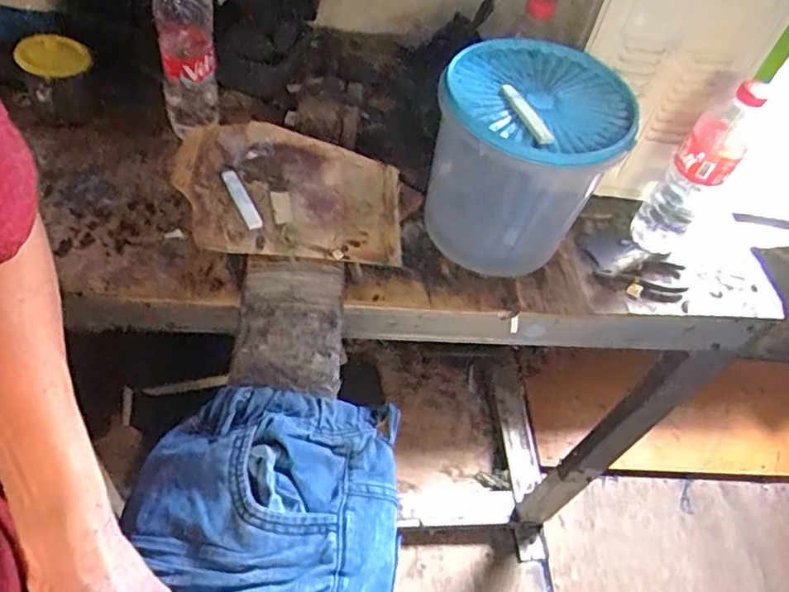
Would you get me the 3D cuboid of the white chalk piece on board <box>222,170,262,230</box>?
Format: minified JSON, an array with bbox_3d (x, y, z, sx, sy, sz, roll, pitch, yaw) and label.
[{"bbox_3d":[-0.158,-0.100,0.640,0.014,0.011,0.088,-17,57,-23],"label":"white chalk piece on board"}]

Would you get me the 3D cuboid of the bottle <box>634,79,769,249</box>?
[{"bbox_3d":[0.353,-0.145,0.727,0.061,0.220,0.062,28,52,12],"label":"bottle"}]

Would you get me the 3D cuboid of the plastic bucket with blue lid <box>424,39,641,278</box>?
[{"bbox_3d":[0.130,-0.137,0.670,0.185,0.204,0.166,24,51,9],"label":"plastic bucket with blue lid"}]

